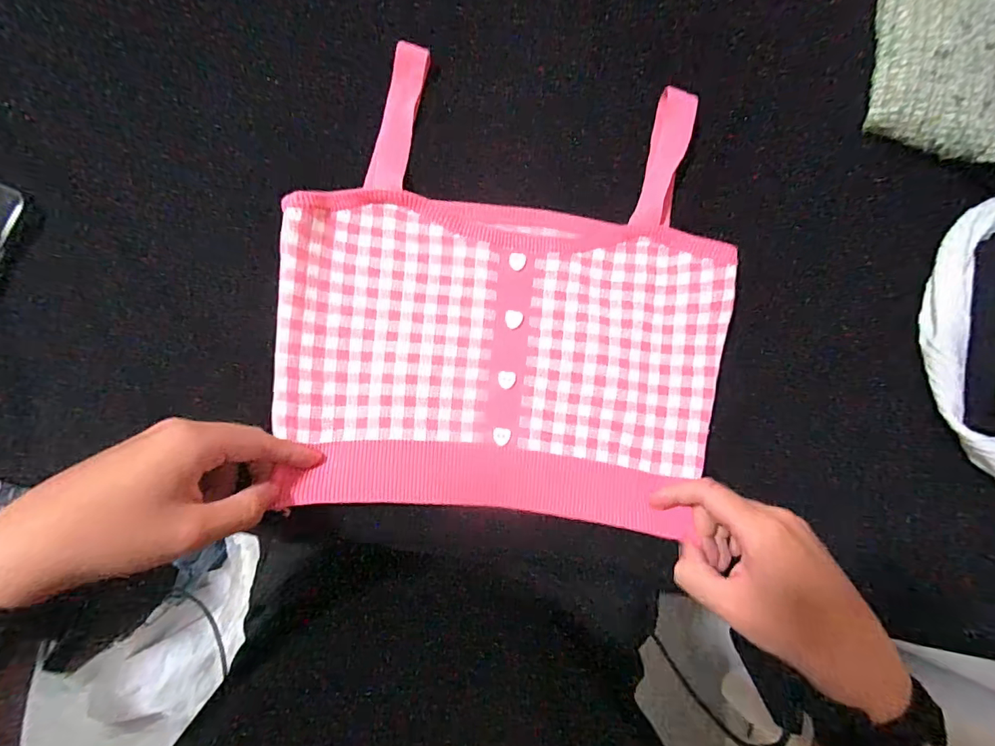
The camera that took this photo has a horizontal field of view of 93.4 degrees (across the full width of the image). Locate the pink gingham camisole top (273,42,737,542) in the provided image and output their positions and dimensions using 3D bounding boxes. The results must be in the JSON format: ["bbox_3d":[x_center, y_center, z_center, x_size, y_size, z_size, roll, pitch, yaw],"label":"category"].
[{"bbox_3d":[0.011,-0.059,0.344,0.312,0.023,0.315,6,82,-6],"label":"pink gingham camisole top"}]

